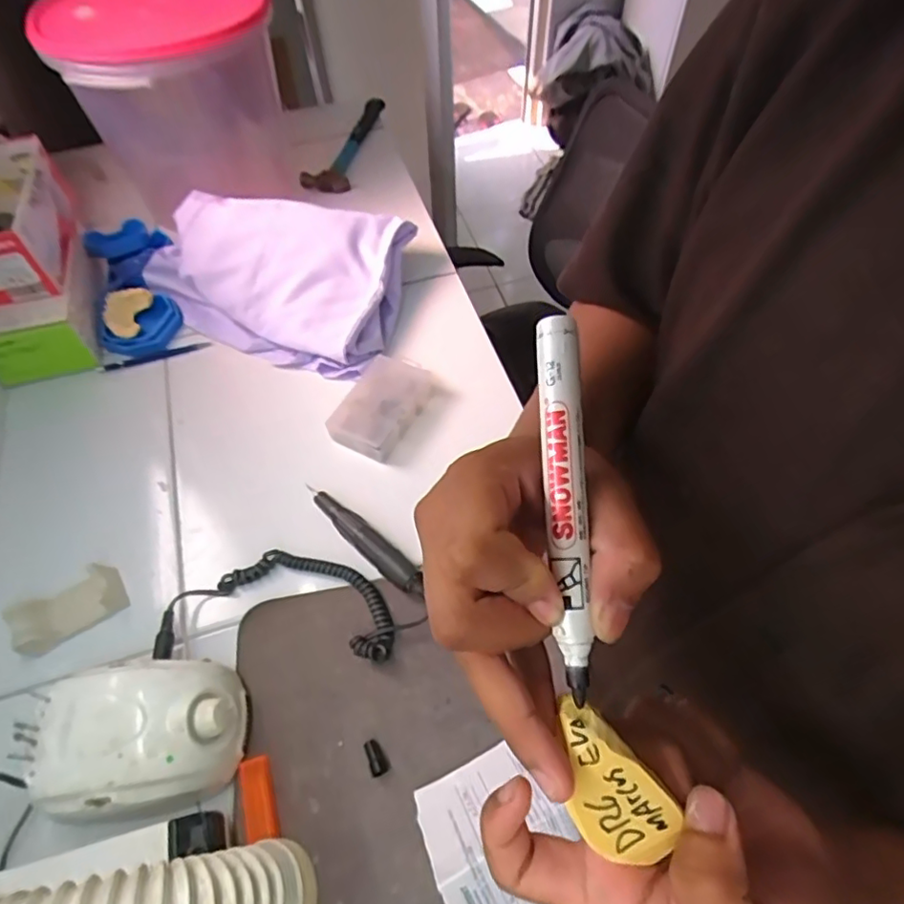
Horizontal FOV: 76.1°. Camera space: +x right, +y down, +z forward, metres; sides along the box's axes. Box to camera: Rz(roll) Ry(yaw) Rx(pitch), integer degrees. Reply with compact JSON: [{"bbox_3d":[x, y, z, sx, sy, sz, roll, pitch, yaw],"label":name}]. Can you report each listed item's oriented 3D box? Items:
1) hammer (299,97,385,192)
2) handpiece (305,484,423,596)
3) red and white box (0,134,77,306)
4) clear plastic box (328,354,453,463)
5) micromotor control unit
[{"bbox_3d":[-0.184,-0.533,0.997,0.077,0.045,0.284,8,58,6],"label":"hammer"},{"bbox_3d":[-0.092,0.084,0.582,0.165,0.022,0.024,39,66,22],"label":"handpiece"},{"bbox_3d":[-0.542,-0.283,0.695,0.118,0.084,0.215,-19,59,-10],"label":"red and white box"},{"bbox_3d":[-0.075,-0.054,0.667,0.089,0.038,0.132,29,63,18],"label":"clear plastic box"},{"bbox_3d":[-0.246,0.229,0.467,0.135,0.084,0.109,-8,58,-3],"label":"micromotor control unit"}]

